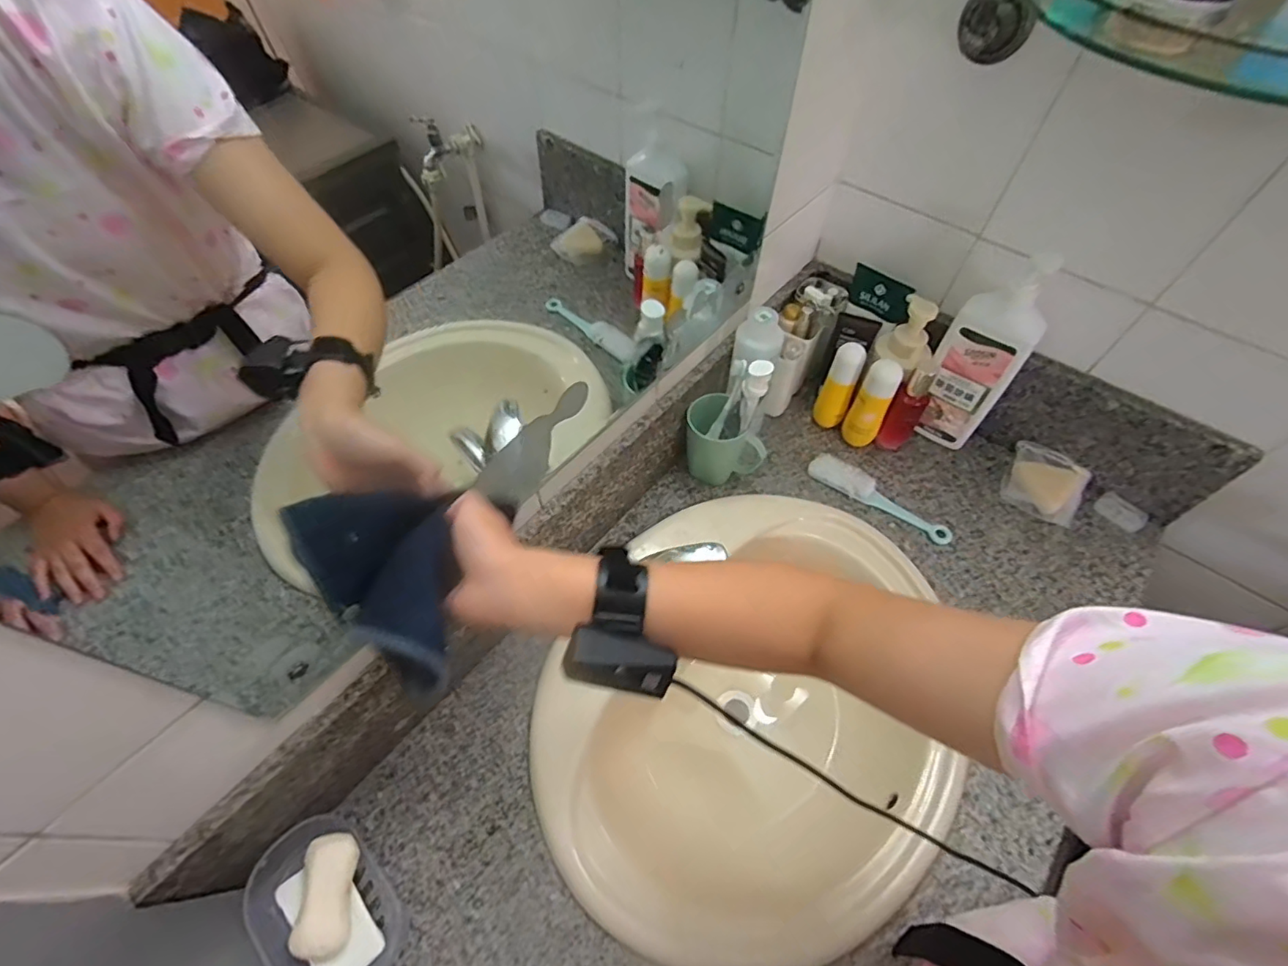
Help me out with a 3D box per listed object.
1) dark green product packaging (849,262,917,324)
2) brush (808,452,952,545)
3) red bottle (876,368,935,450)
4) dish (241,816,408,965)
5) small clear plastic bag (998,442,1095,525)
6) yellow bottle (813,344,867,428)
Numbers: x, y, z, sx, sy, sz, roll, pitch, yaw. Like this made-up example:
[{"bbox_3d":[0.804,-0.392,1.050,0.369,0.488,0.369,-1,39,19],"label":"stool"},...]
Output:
[{"bbox_3d":[0.332,-0.264,0.781,0.016,0.056,0.096,-26,56,-28],"label":"dark green product packaging"},{"bbox_3d":[0.330,0.019,0.781,0.204,0.017,0.046,34,64,18],"label":"brush"},{"bbox_3d":[0.373,-0.104,0.789,0.042,0.138,0.047,39,66,20],"label":"red bottle"},{"bbox_3d":[-0.287,0.389,0.512,0.094,0.065,0.149,-37,64,-23],"label":"dish"},{"bbox_3d":[0.567,0.002,0.785,0.094,0.032,0.102,29,63,16],"label":"small clear plastic bag"},{"bbox_3d":[0.285,-0.140,0.813,0.042,0.145,0.036,25,61,14],"label":"yellow bottle"}]

